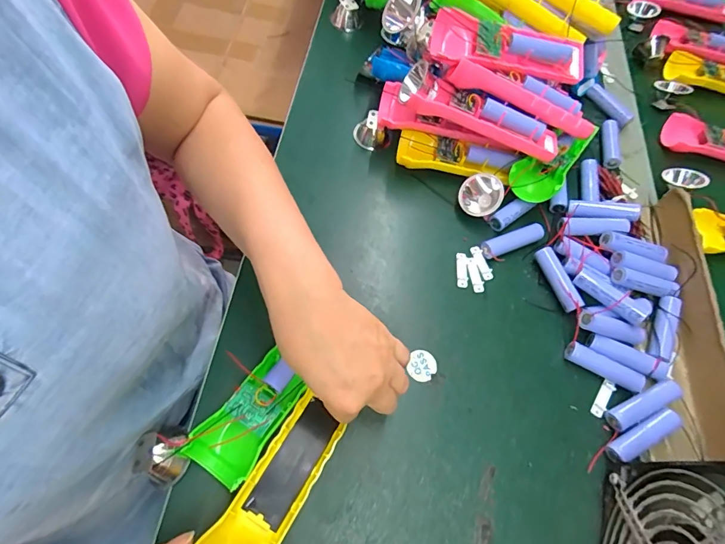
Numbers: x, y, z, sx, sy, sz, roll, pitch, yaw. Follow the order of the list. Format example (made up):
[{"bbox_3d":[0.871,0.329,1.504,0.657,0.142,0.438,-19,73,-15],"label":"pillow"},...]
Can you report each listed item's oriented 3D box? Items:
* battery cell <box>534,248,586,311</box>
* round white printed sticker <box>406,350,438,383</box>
[{"bbox_3d":[0.190,0.008,0.400,0.018,0.021,0.065,-15,67,-13],"label":"battery cell"},{"bbox_3d":[0.054,0.083,0.364,0.023,0.004,0.027,11,69,4],"label":"round white printed sticker"}]

